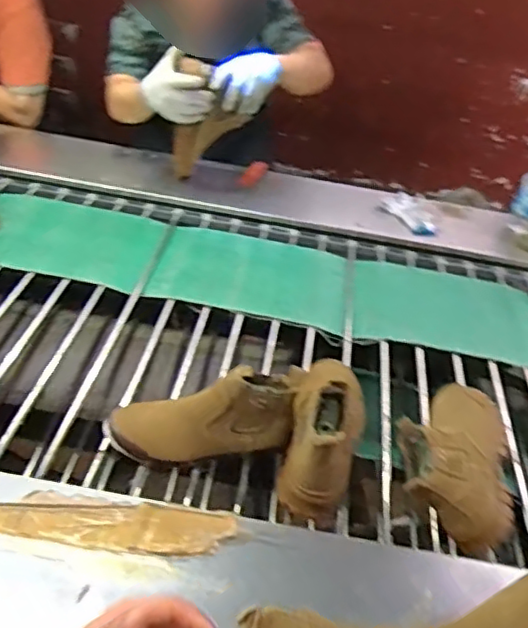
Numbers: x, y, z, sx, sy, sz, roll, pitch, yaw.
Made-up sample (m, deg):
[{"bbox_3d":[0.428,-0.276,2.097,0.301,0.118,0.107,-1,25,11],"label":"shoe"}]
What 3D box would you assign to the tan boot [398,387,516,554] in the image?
[{"bbox_3d":[0.284,0.204,0.951,0.168,0.101,0.276,12,40,6],"label":"tan boot"}]

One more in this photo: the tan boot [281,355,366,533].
[{"bbox_3d":[0.091,0.148,0.929,0.115,0.158,0.276,15,40,10],"label":"tan boot"}]

